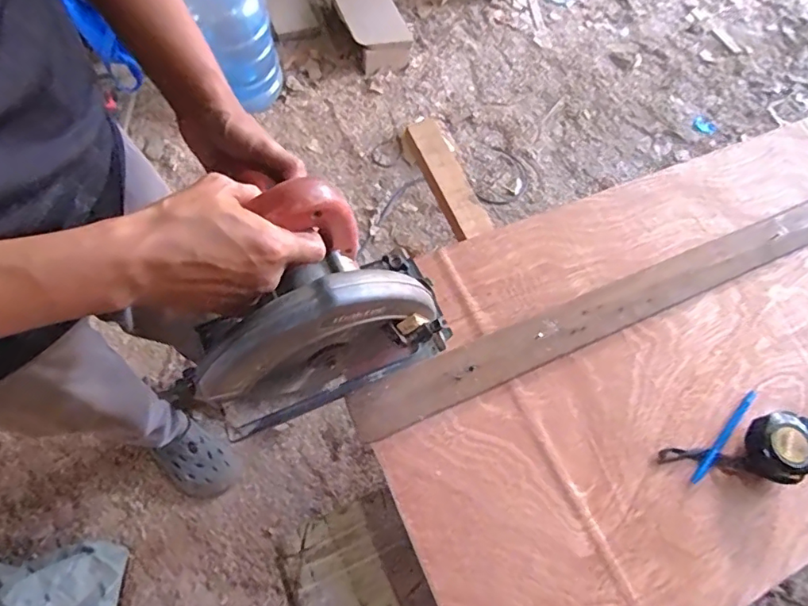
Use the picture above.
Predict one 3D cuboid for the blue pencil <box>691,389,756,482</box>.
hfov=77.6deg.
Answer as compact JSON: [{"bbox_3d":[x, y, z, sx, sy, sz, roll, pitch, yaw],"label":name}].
[{"bbox_3d":[0.340,0.142,0.532,0.011,0.012,0.125,43,71,14],"label":"blue pencil"}]

